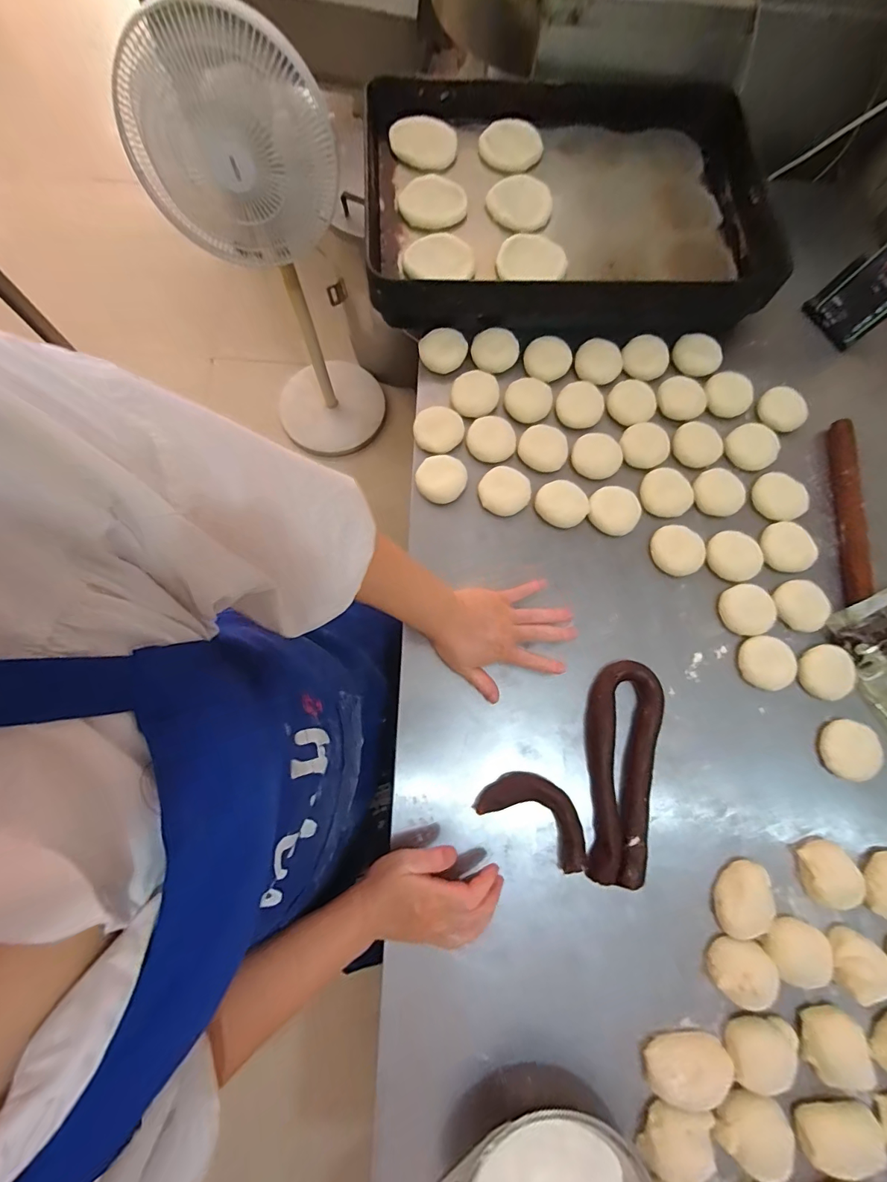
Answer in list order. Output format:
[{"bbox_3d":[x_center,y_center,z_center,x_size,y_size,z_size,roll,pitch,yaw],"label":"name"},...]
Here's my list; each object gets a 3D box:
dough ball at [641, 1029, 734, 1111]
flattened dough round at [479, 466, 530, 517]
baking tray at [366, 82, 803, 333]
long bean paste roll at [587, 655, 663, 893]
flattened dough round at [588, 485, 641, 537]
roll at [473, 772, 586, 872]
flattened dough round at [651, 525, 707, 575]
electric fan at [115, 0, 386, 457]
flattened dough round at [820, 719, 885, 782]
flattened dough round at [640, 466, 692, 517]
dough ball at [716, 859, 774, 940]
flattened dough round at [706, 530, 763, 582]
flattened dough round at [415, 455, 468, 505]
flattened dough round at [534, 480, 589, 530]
[{"bbox_3d":[0.246,0.478,0.440,0.083,0.031,0.044,-3,76,-2],"label":"dough ball"},{"bbox_3d":[0.083,-0.134,0.594,0.065,0.019,0.064,0,76,-1],"label":"flattened dough round"},{"bbox_3d":[0.192,-0.600,0.682,0.594,0.087,0.436,-3,75,-4],"label":"baking tray"},{"bbox_3d":[0.204,0.205,0.516,0.078,0.022,0.241,14,76,2],"label":"long bean paste roll"},{"bbox_3d":[0.229,-0.109,0.593,0.066,0.021,0.061,0,76,-1],"label":"flattened dough round"},{"bbox_3d":[0.108,0.254,0.502,0.129,0.027,0.071,32,78,6],"label":"roll"},{"bbox_3d":[0.312,-0.055,0.586,0.066,0.018,0.061,0,76,-1],"label":"flattened dough round"},{"bbox_3d":[-0.391,-0.789,1.105,0.338,0.938,0.406,-14,76,-6],"label":"electric fan"},{"bbox_3d":[0.490,0.192,0.533,0.055,0.028,0.068,10,76,1],"label":"flattened dough round"},{"bbox_3d":[0.306,-0.135,0.602,0.063,0.010,0.066,0,76,-1],"label":"flattened dough round"},{"bbox_3d":[0.331,0.339,0.484,0.052,0.022,0.074,17,76,3],"label":"dough ball"},{"bbox_3d":[0.388,-0.047,0.589,0.066,0.014,0.067,0,76,-1],"label":"flattened dough round"},{"bbox_3d":[-0.003,-0.151,0.598,0.066,0.022,0.061,0,76,-1],"label":"flattened dough round"},{"bbox_3d":[0.162,-0.118,0.593,0.065,0.010,0.071,0,76,-1],"label":"flattened dough round"}]

